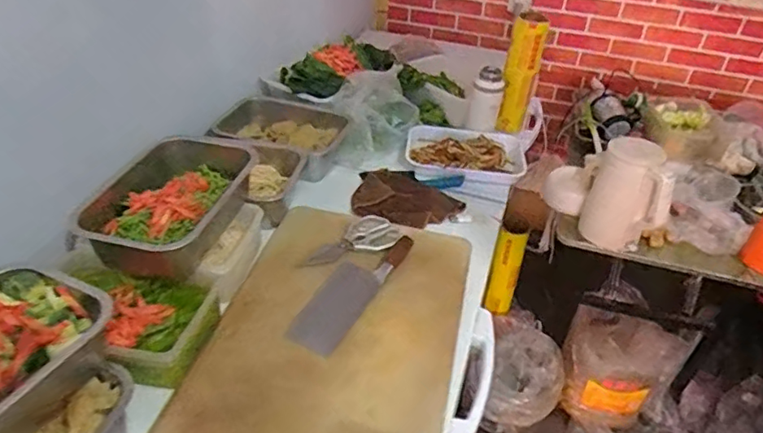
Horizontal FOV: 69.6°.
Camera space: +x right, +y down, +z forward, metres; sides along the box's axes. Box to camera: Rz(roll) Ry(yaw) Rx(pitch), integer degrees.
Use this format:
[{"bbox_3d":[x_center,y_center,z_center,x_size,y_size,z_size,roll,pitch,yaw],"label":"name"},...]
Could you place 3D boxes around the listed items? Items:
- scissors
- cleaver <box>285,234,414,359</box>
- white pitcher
[{"bbox_3d":[-0.062,0.066,1.183,0.111,0.018,0.237,31,45,32],"label":"scissors"},{"bbox_3d":[-0.055,0.138,1.090,0.104,0.019,0.361,20,40,21],"label":"cleaver"},{"bbox_3d":[0.619,-0.043,1.385,0.184,0.282,0.129,22,41,22],"label":"white pitcher"}]

